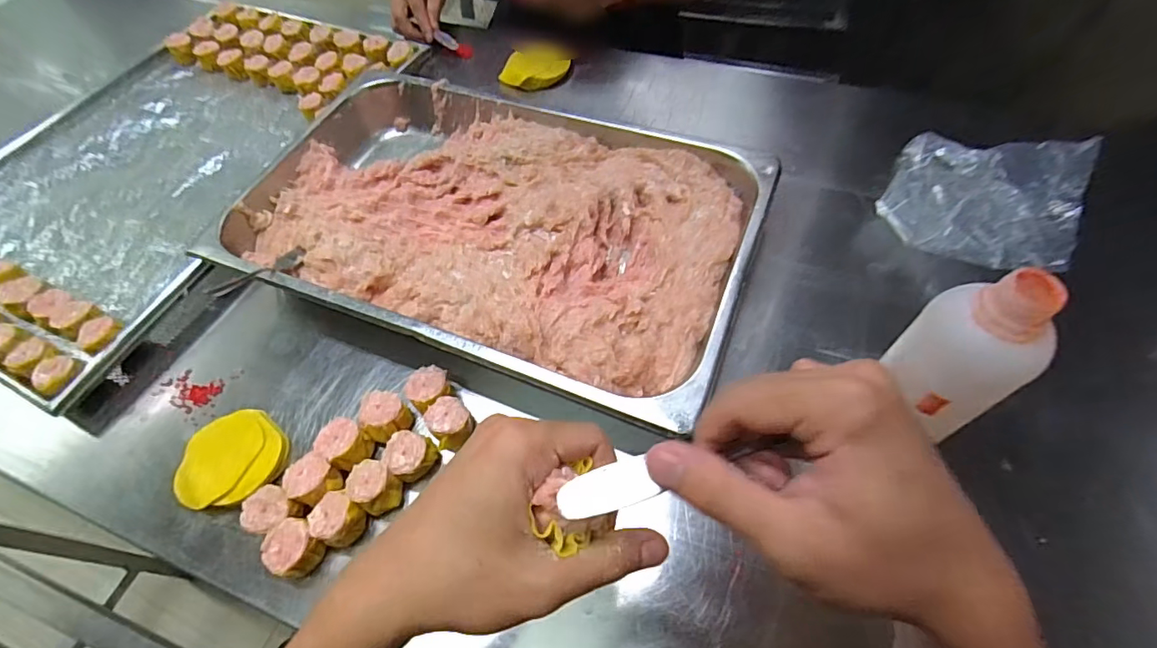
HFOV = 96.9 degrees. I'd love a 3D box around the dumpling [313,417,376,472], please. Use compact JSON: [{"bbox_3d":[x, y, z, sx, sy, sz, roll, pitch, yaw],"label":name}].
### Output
[{"bbox_3d":[-0.198,0.104,0.439,0.038,0.030,0.035,30,64,21],"label":"dumpling"}]

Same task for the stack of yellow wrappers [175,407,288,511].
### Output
[{"bbox_3d":[-0.304,0.118,0.450,0.095,0.018,0.081,-7,58,0],"label":"stack of yellow wrappers"}]

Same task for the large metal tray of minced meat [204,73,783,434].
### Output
[{"bbox_3d":[-0.090,-0.109,0.546,0.523,0.067,0.327,19,61,15],"label":"large metal tray of minced meat"}]

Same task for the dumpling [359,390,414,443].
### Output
[{"bbox_3d":[-0.171,0.083,0.453,0.045,0.033,0.040,32,65,22],"label":"dumpling"}]

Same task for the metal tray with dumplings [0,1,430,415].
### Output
[{"bbox_3d":[-0.536,-0.221,0.664,0.415,0.044,0.597,20,61,16],"label":"metal tray with dumplings"}]

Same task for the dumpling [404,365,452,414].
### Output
[{"bbox_3d":[-0.133,0.062,0.462,0.036,0.032,0.045,-13,58,-4],"label":"dumpling"}]

